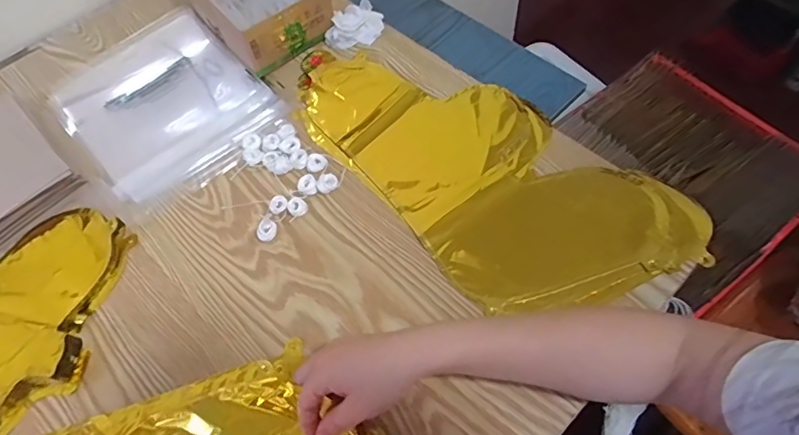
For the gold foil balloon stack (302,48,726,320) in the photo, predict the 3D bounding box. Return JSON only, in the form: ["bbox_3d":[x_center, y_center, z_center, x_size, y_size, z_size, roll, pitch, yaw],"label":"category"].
[{"bbox_3d":[0.075,-0.055,0.537,0.428,0.015,0.214,38,69,21],"label":"gold foil balloon stack"}]

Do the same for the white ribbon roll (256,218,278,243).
[{"bbox_3d":[-0.133,0.013,0.513,0.021,0.014,0.019,-28,63,-13],"label":"white ribbon roll"}]

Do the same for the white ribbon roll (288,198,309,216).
[{"bbox_3d":[-0.105,-0.011,0.528,0.019,0.007,0.019,-1,60,2],"label":"white ribbon roll"}]

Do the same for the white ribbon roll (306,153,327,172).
[{"bbox_3d":[-0.090,-0.060,0.553,0.021,0.004,0.021,-15,61,-6],"label":"white ribbon roll"}]

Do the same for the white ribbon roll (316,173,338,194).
[{"bbox_3d":[-0.076,-0.036,0.538,0.022,0.012,0.019,-19,61,-8],"label":"white ribbon roll"}]

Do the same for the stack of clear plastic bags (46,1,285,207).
[{"bbox_3d":[-0.280,-0.142,0.611,0.201,0.012,0.265,-37,65,-17],"label":"stack of clear plastic bags"}]

